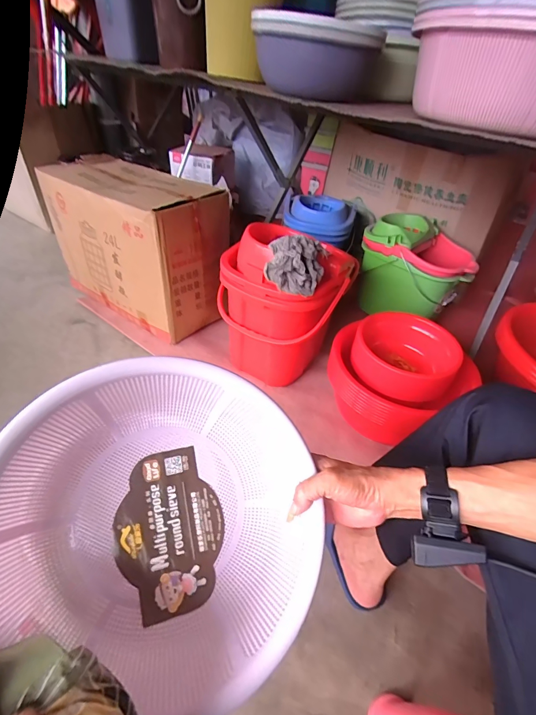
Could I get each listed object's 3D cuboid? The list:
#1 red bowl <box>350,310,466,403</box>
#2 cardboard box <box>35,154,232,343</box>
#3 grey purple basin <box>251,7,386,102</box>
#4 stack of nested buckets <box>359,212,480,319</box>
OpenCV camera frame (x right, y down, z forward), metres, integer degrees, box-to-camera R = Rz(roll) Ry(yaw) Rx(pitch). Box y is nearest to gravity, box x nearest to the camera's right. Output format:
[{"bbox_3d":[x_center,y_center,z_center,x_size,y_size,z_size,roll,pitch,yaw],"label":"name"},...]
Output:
[{"bbox_3d":[0.342,-0.004,0.913,0.239,0.109,0.239,4,41,-4],"label":"red bowl"},{"bbox_3d":[-0.417,-0.384,1.193,0.595,0.385,0.302,29,45,23],"label":"cardboard box"},{"bbox_3d":[0.114,-0.702,0.855,0.283,0.155,0.329,9,42,3],"label":"grey purple basin"},{"bbox_3d":[0.507,-0.307,1.282,0.361,0.288,0.257,20,42,14],"label":"stack of nested buckets"}]

